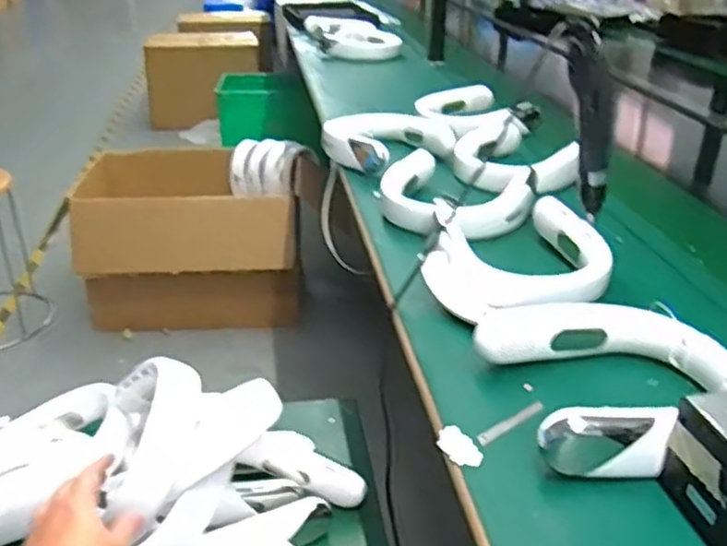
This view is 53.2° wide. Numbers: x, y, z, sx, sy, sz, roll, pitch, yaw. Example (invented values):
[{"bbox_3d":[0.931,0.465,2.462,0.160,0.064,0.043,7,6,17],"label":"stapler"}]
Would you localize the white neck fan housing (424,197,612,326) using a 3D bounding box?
[{"bbox_3d":[0.199,-0.007,0.818,0.157,0.059,0.259,25,36,39],"label":"white neck fan housing"}]

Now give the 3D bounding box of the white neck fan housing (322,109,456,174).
[{"bbox_3d":[0.038,-0.226,1.266,0.203,0.057,0.222,-12,30,-23],"label":"white neck fan housing"}]

